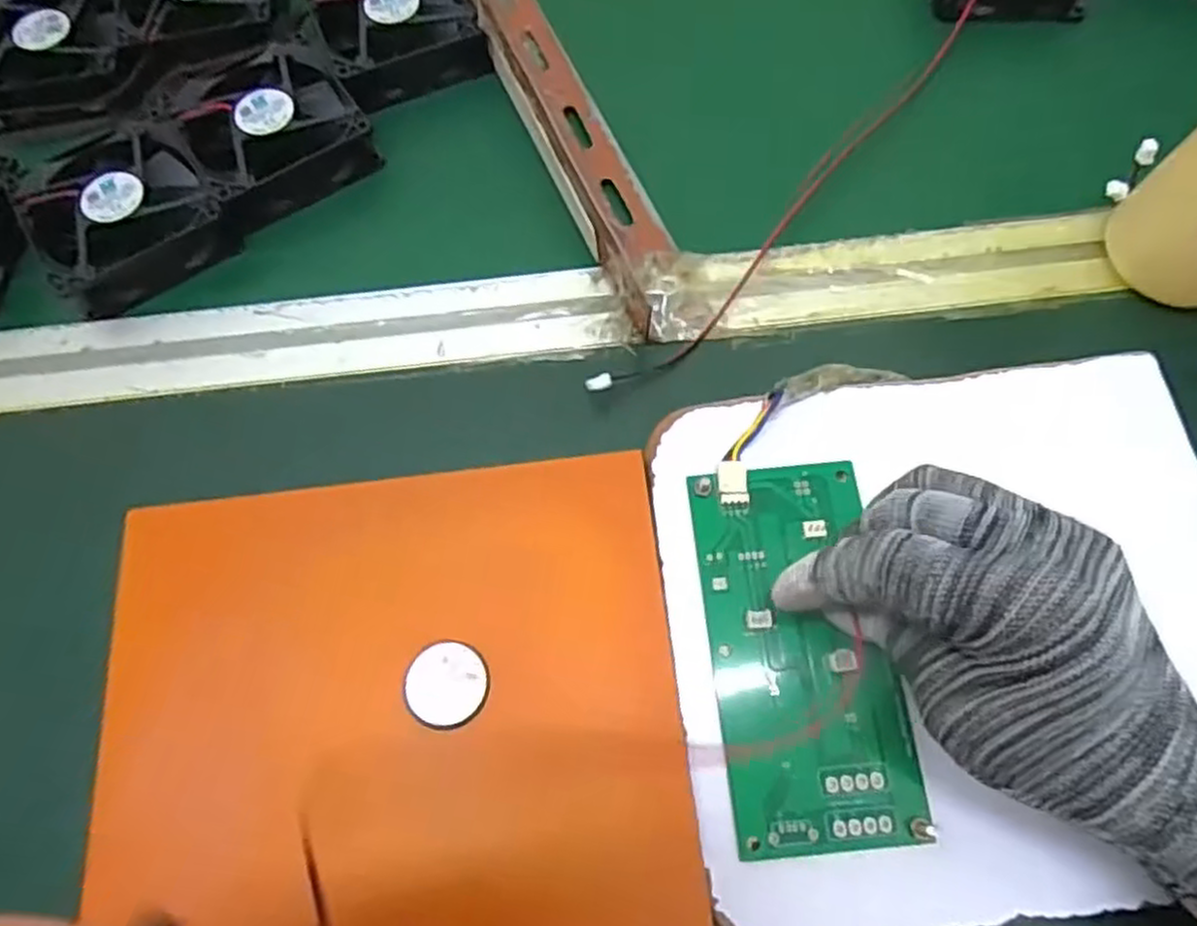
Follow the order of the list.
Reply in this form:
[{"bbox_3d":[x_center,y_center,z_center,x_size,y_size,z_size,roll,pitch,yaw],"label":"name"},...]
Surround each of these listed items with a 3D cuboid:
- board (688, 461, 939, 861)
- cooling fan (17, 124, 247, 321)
[{"bbox_3d":[0.073,0.065,0.271,0.065,0.007,0.134,-8,70,-3],"label":"board"},{"bbox_3d":[-0.226,-0.119,0.356,0.080,0.024,0.084,-41,70,-13],"label":"cooling fan"}]

